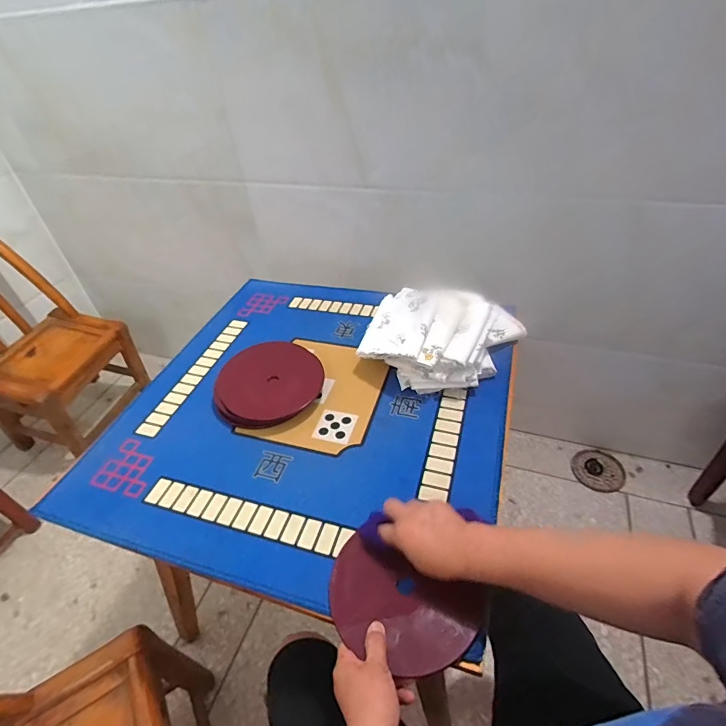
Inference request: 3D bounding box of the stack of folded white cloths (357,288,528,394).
[{"bbox_3d":[0.146,-0.058,0.788,0.255,0.111,0.226,12,44,19],"label":"stack of folded white cloths"}]

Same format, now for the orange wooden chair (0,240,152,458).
[{"bbox_3d":[-1.069,-0.094,1.368,0.439,0.690,0.385,4,43,12],"label":"orange wooden chair"}]

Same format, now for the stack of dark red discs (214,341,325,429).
[{"bbox_3d":[-0.172,0.034,0.777,0.187,0.049,0.155,-23,44,-18],"label":"stack of dark red discs"}]

